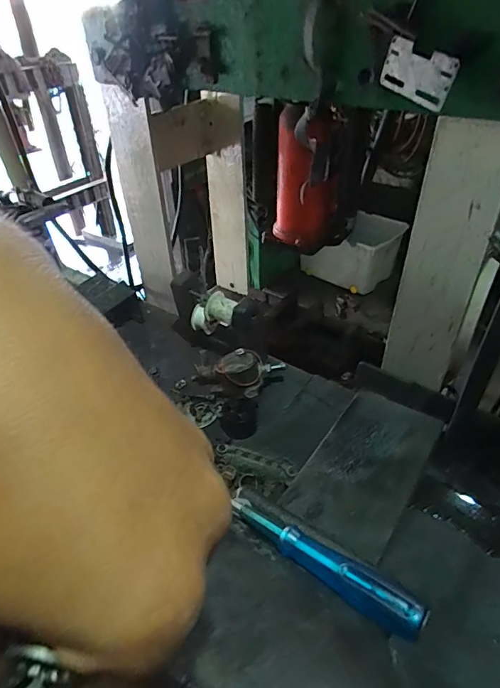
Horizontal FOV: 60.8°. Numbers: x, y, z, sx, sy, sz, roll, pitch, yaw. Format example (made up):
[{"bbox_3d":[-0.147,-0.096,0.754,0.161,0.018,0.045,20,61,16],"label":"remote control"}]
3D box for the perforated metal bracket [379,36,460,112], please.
[{"bbox_3d":[0.186,-0.303,0.480,0.008,0.053,0.097,-21,53,-24],"label":"perforated metal bracket"}]

